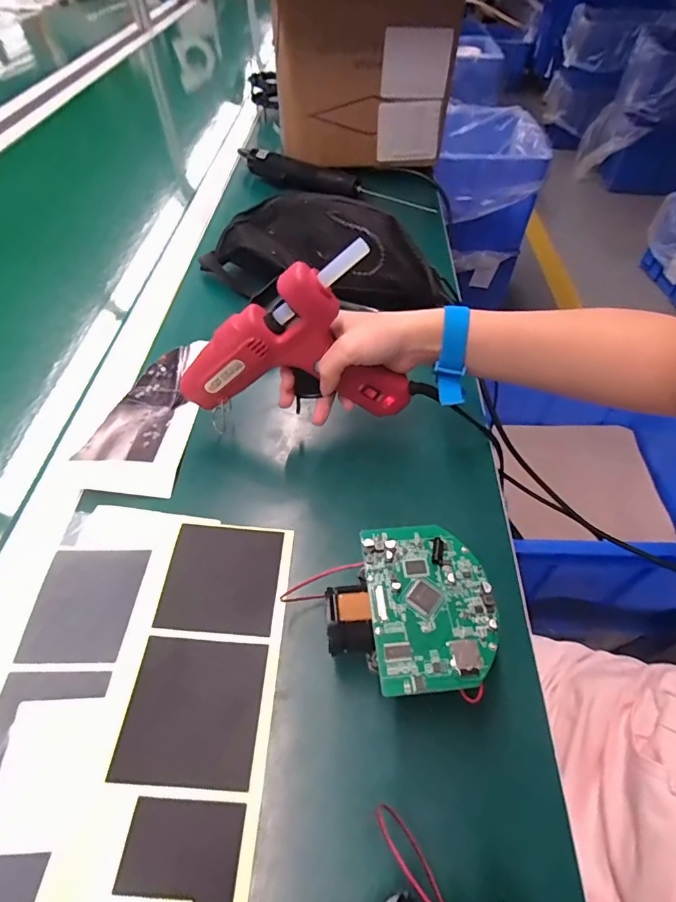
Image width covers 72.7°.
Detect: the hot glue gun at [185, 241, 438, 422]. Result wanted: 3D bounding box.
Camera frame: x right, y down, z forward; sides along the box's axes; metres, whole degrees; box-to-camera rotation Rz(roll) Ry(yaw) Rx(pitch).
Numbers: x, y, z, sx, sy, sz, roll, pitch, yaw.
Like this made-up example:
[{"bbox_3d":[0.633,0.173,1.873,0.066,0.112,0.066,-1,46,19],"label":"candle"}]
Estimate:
[{"bbox_3d":[-0.029,-0.067,0.375,0.169,0.145,0.036,-26,39,16],"label":"hot glue gun"}]

